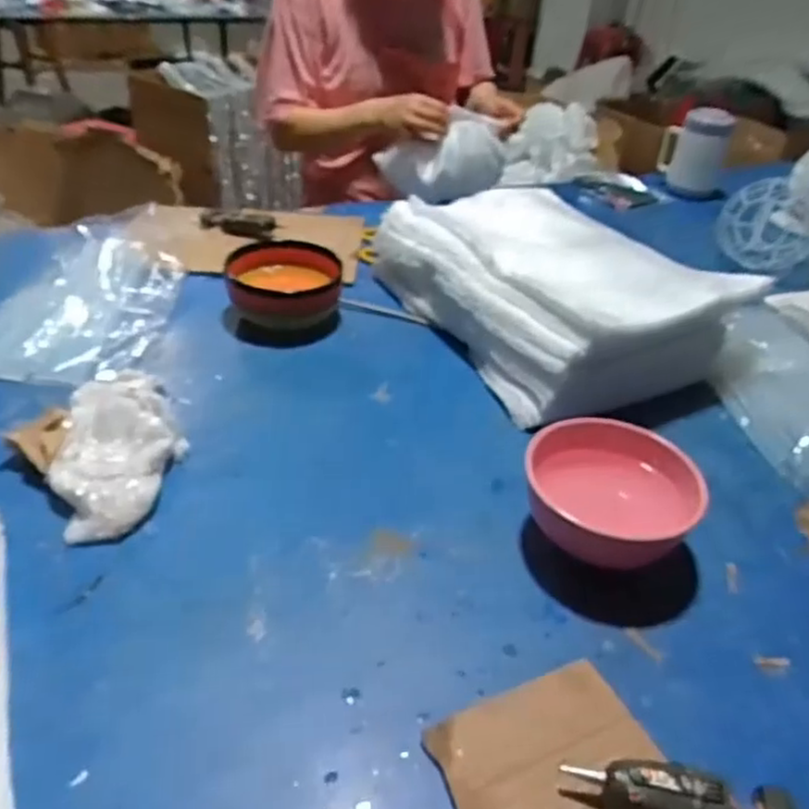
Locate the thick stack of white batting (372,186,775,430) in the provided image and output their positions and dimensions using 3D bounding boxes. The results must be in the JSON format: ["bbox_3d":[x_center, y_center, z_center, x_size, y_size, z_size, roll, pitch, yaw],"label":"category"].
[{"bbox_3d":[0.184,-0.152,0.920,0.293,0.134,0.408,-15,39,-25],"label":"thick stack of white batting"}]

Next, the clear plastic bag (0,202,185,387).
[{"bbox_3d":[-0.410,-0.145,0.886,0.228,0.066,0.323,-1,36,-9],"label":"clear plastic bag"}]

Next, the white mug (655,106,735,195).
[{"bbox_3d":[0.562,-0.495,1.375,0.117,0.147,0.109,13,36,12],"label":"white mug"}]

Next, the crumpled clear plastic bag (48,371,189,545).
[{"bbox_3d":[-0.276,0.036,0.681,0.120,0.045,0.217,-11,38,-21],"label":"crumpled clear plastic bag"}]

